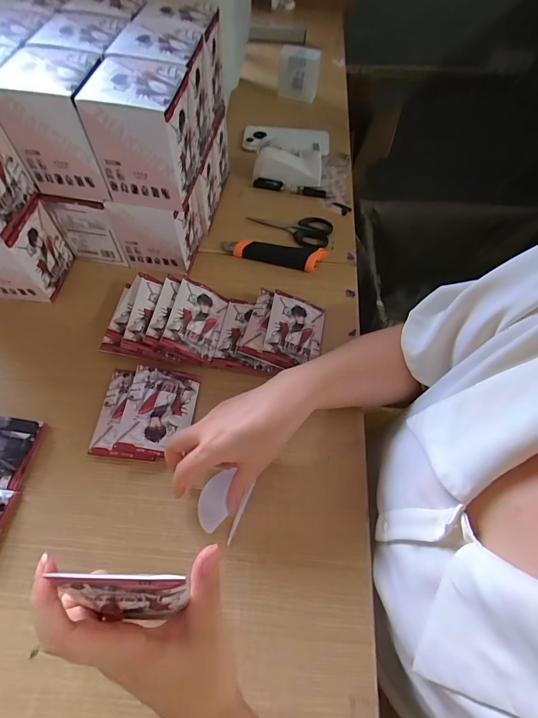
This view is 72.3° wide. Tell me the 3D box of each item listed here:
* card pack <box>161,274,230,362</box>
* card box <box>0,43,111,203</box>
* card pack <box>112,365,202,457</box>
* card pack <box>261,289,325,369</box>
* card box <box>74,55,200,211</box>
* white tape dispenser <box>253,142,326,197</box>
[{"bbox_3d":[-0.088,-0.048,0.452,0.064,0.007,0.095,26,58,-26],"label":"card pack"},{"bbox_3d":[-0.219,-0.251,0.399,0.087,0.112,0.083,7,60,1],"label":"card box"},{"bbox_3d":[-0.121,0.056,0.406,0.071,0.007,0.097,14,62,-11],"label":"card pack"},{"bbox_3d":[0.032,-0.034,0.460,0.071,0.008,0.096,20,61,-11],"label":"card pack"},{"bbox_3d":[-0.128,-0.238,0.394,0.088,0.107,0.087,12,60,4],"label":"card box"},{"bbox_3d":[0.035,-0.307,0.601,0.118,0.056,0.046,5,60,0],"label":"white tape dispenser"}]

